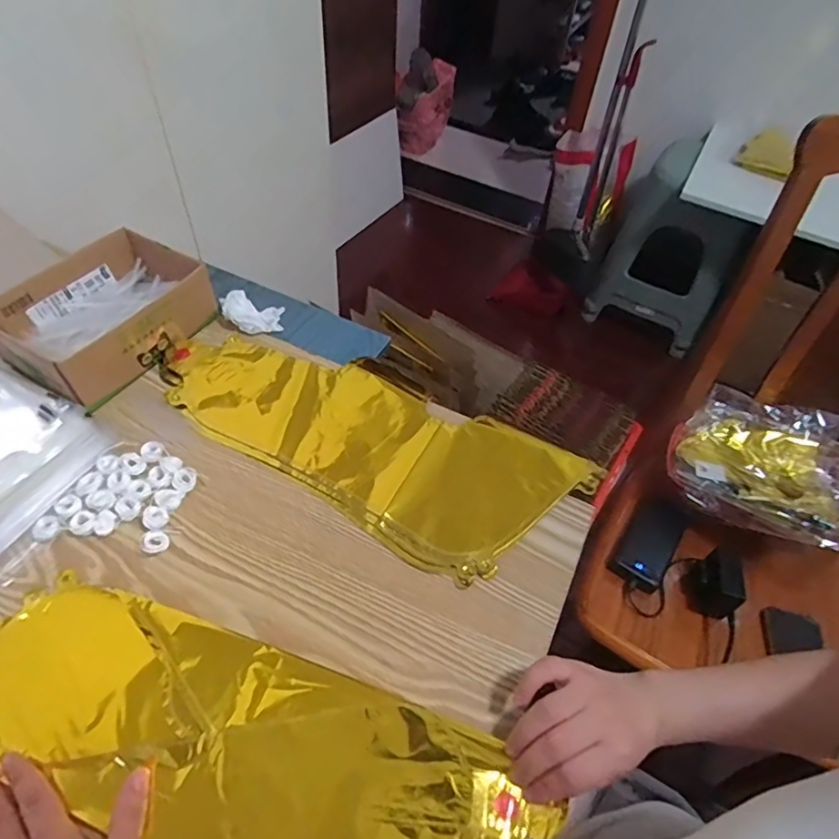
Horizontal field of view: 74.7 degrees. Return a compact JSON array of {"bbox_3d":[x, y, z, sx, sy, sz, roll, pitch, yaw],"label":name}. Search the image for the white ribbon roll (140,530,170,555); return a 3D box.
[{"bbox_3d":[-0.217,0.100,0.450,0.020,0.010,0.019,3,51,-3],"label":"white ribbon roll"}]

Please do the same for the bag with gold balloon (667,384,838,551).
[{"bbox_3d":[0.545,0.071,0.864,0.266,0.074,0.238,26,53,15],"label":"bag with gold balloon"}]

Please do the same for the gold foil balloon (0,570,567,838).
[{"bbox_3d":[-0.133,0.217,0.372,0.416,0.008,0.132,18,52,9],"label":"gold foil balloon"}]

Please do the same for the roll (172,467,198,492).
[{"bbox_3d":[-0.209,0.054,0.490,0.019,0.006,0.025,0,51,-5],"label":"roll"}]

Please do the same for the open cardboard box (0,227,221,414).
[{"bbox_3d":[-0.326,-0.116,0.578,0.153,0.058,0.197,29,54,17],"label":"open cardboard box"}]

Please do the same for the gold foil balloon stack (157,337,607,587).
[{"bbox_3d":[-0.055,0.004,0.541,0.406,0.013,0.179,29,54,17],"label":"gold foil balloon stack"}]

